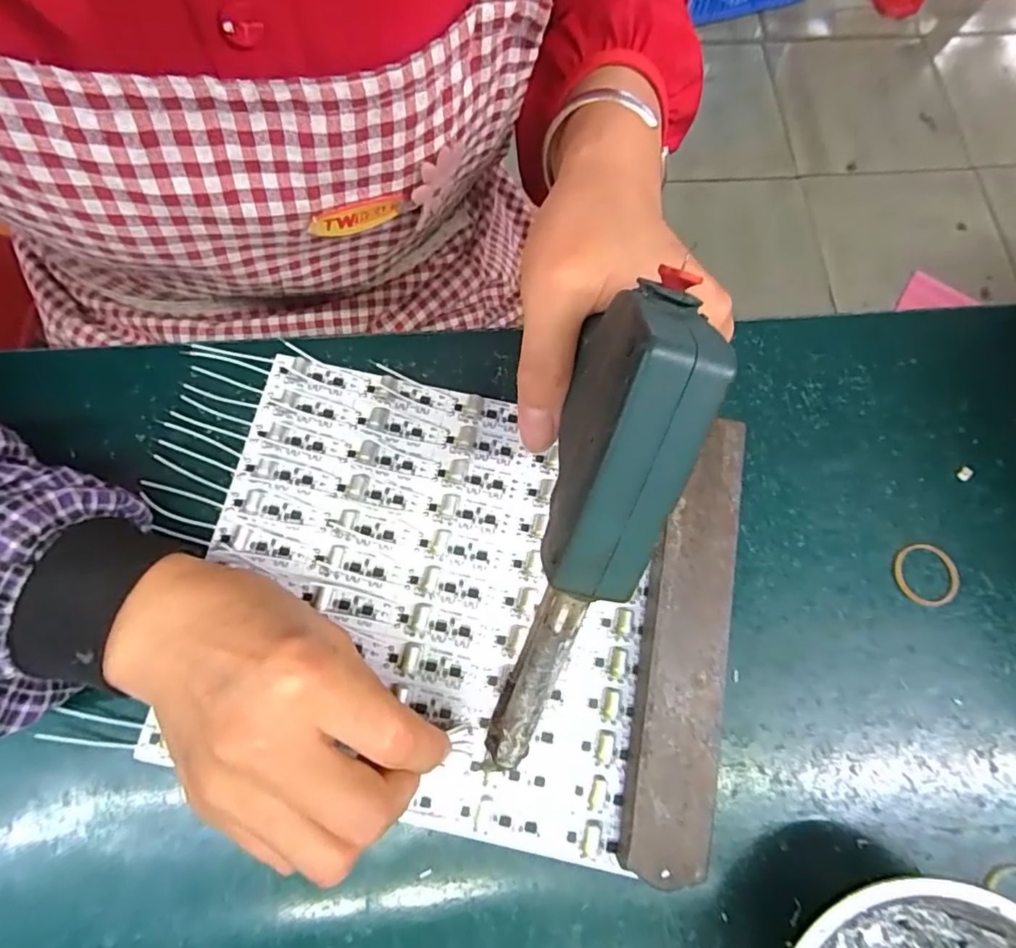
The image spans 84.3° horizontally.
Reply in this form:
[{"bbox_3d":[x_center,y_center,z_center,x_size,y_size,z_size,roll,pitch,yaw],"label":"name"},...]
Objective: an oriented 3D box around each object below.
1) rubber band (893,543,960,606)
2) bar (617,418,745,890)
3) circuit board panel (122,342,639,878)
[{"bbox_3d":[0.201,0.048,0.269,0.028,0.004,0.030,-3,74,-1],"label":"rubber band"},{"bbox_3d":[0.080,0.071,0.252,0.037,0.018,0.192,10,74,3],"label":"bar"},{"bbox_3d":[-0.039,0.053,0.264,0.206,0.008,0.192,12,74,3],"label":"circuit board panel"}]

